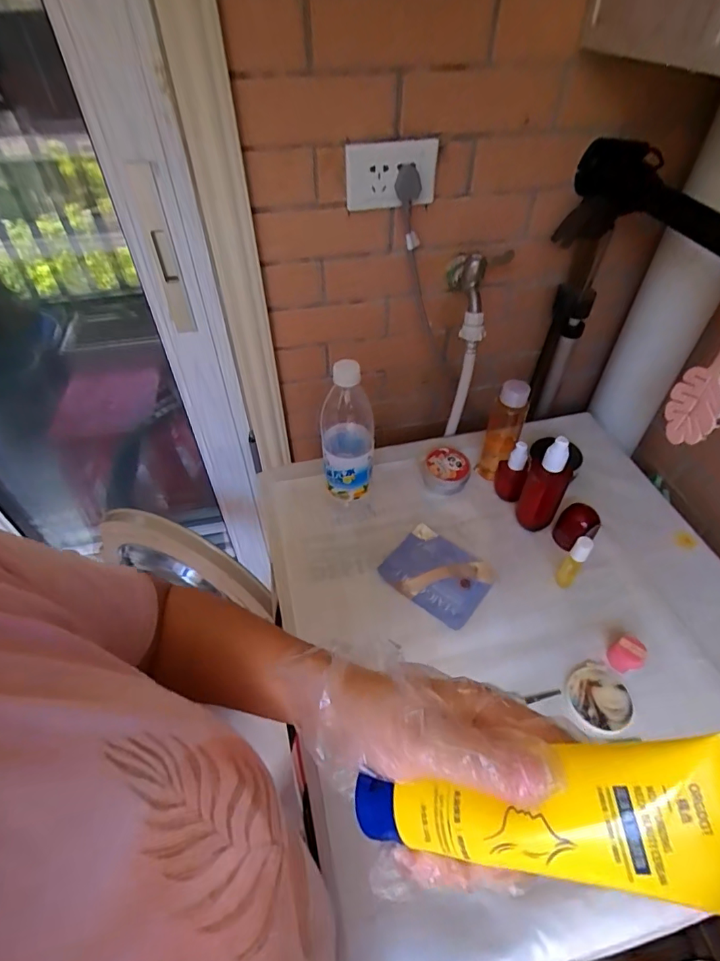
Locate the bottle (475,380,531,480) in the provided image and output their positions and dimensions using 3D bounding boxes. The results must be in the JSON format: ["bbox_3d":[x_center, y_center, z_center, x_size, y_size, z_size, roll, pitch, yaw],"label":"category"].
[{"bbox_3d":[0.206,-0.074,0.685,0.047,0.151,0.042,17,50,16],"label":"bottle"}]

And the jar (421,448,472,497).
[{"bbox_3d":[0.130,-0.014,0.726,0.066,0.035,0.066,-1,47,1],"label":"jar"}]

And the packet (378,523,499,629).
[{"bbox_3d":[0.101,0.119,0.619,0.124,0.008,0.102,30,55,25],"label":"packet"}]

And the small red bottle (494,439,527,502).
[{"bbox_3d":[0.214,-0.006,0.675,0.041,0.101,0.037,13,49,13],"label":"small red bottle"}]

